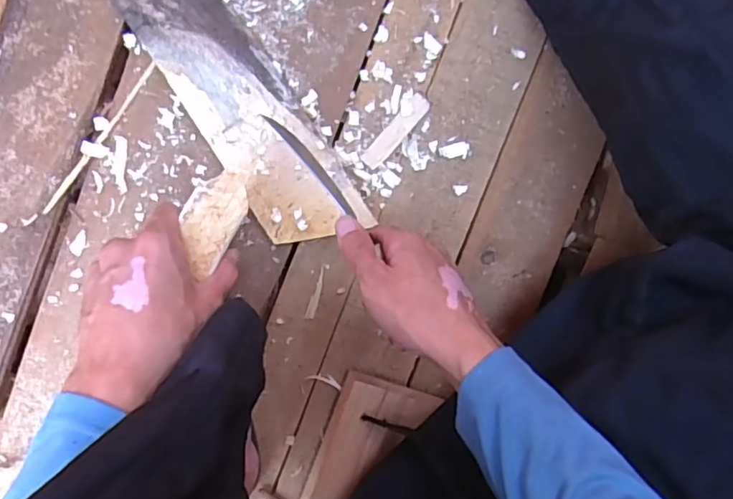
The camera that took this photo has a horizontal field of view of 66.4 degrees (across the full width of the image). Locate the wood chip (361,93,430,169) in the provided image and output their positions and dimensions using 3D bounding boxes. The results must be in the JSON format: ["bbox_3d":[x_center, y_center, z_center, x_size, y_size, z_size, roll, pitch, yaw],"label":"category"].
[{"bbox_3d":[0.027,-0.109,0.514,0.018,0.005,0.080,40,91,-9],"label":"wood chip"}]

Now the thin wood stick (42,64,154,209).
[{"bbox_3d":[-0.232,-0.096,0.486,0.007,0.004,0.157,36,92,-9],"label":"thin wood stick"}]

